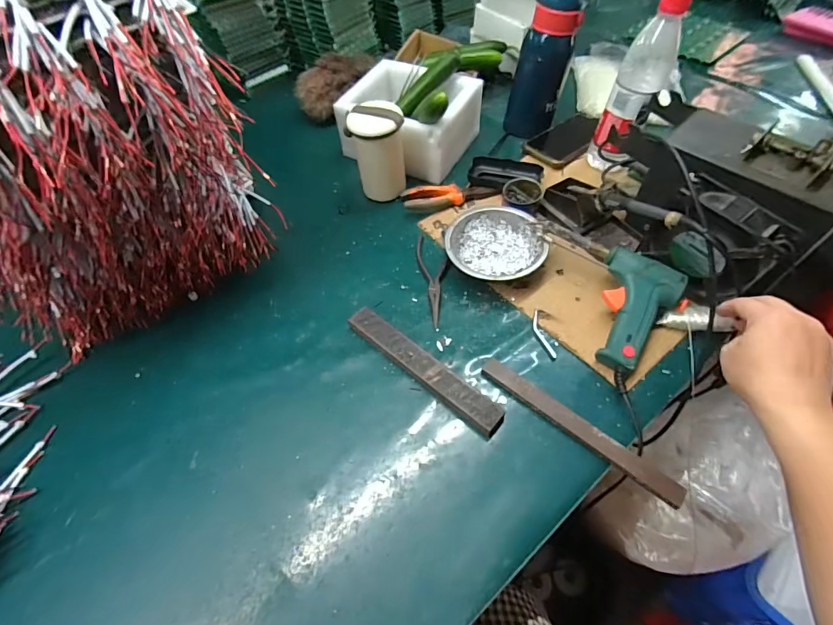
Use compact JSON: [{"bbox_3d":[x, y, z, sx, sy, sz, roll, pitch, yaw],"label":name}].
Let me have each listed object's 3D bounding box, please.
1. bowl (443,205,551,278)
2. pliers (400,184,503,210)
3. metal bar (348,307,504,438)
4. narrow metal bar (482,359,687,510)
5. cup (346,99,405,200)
[{"bbox_3d":[0.103,-0.087,0.540,0.123,0.043,0.113,-1,55,1],"label":"bowl"},{"bbox_3d":[0.052,-0.182,0.623,0.148,0.012,0.040,-5,55,-1],"label":"pliers"},{"bbox_3d":[0.005,0.061,0.459,0.208,0.019,0.030,36,63,24],"label":"metal bar"},{"bbox_3d":[0.160,0.114,0.413,0.212,0.014,0.023,35,63,24],"label":"narrow metal bar"},{"bbox_3d":[-0.058,-0.233,0.605,0.083,0.127,0.064,-1,55,1],"label":"cup"}]

